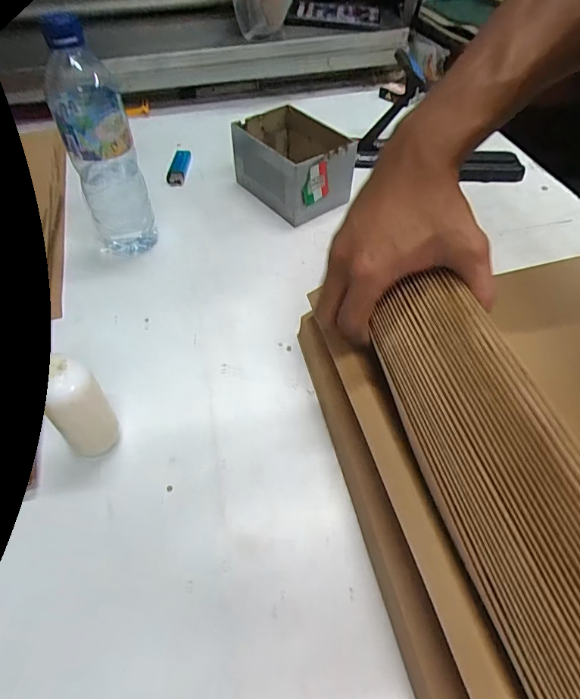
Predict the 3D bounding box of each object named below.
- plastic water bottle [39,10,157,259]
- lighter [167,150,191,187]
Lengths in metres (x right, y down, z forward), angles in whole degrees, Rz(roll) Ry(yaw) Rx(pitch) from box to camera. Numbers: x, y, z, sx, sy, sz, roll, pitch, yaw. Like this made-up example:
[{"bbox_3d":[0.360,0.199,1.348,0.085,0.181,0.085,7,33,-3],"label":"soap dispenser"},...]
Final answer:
[{"bbox_3d":[-0.194,-0.203,0.455,0.065,0.228,0.057,-18,53,-14],"label":"plastic water bottle"},{"bbox_3d":[-0.163,-0.269,0.645,0.025,0.010,0.087,1,51,1],"label":"lighter"}]

